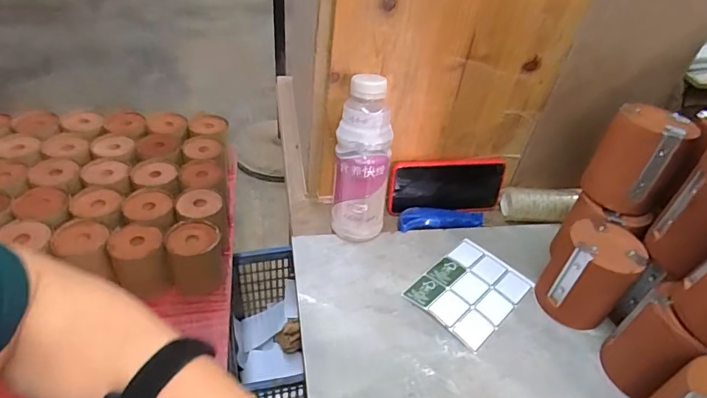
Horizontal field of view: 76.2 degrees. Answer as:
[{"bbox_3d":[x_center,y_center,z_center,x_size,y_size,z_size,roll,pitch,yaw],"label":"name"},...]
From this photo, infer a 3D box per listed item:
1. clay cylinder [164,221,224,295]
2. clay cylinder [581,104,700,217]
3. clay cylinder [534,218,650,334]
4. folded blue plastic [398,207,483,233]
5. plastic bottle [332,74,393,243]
[{"bbox_3d":[-0.270,0.099,0.772,0.083,0.101,0.081,4,41,-4],"label":"clay cylinder"},{"bbox_3d":[0.313,-0.043,0.504,0.080,0.106,0.067,30,46,24],"label":"clay cylinder"},{"bbox_3d":[0.261,0.085,0.502,0.077,0.102,0.072,4,40,-4],"label":"clay cylinder"},{"bbox_3d":[0.121,0.026,0.618,0.126,0.016,0.034,-3,41,-13],"label":"folded blue plastic"},{"bbox_3d":[0.012,-0.039,0.538,0.065,0.194,0.073,9,40,2],"label":"plastic bottle"}]

